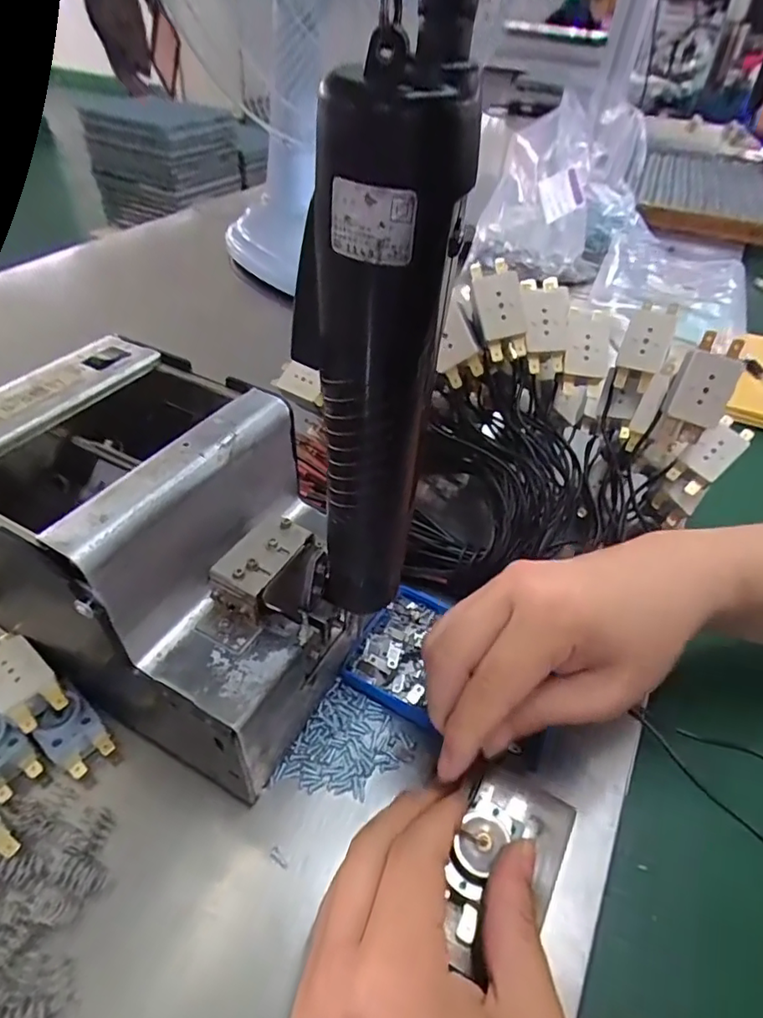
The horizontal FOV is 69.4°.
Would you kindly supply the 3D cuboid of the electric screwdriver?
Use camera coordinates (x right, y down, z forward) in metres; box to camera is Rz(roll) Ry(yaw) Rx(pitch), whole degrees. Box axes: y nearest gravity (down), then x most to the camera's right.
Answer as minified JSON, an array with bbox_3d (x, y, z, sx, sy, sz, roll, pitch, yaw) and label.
[{"bbox_3d":[-0.005,-0.033,0.180,0.028,0.178,0.039,-32,55,-32],"label":"electric screwdriver"}]

